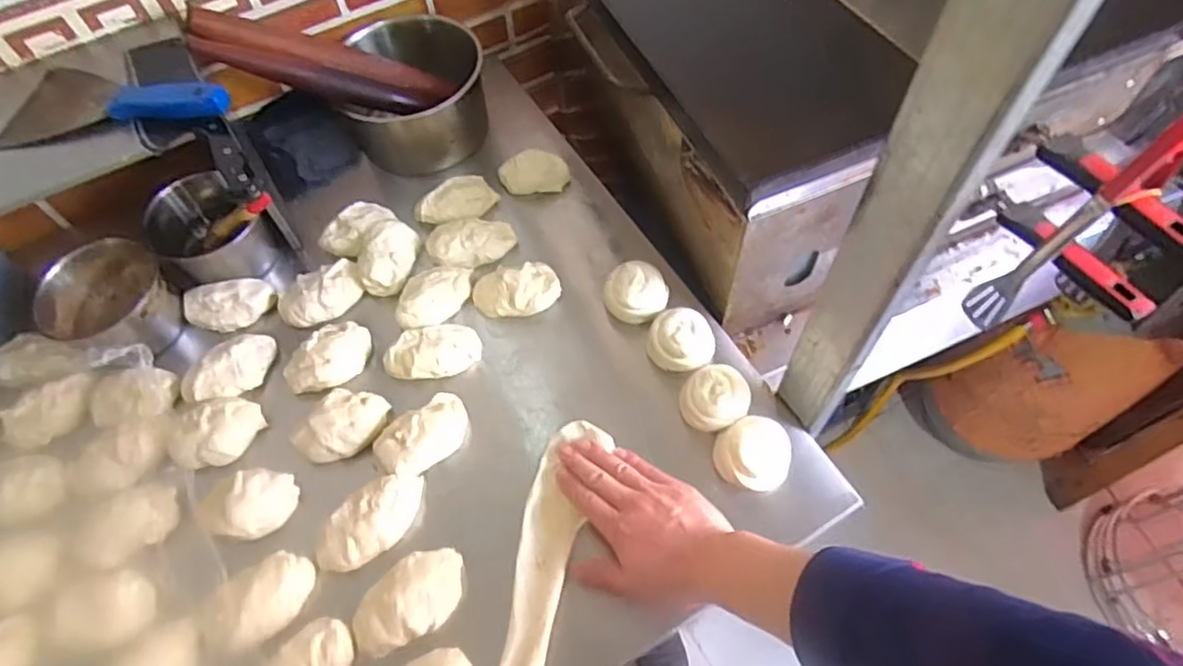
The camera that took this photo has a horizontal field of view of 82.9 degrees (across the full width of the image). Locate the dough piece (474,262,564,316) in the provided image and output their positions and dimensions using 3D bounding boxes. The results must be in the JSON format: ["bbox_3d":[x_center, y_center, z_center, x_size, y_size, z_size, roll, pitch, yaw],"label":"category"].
[{"bbox_3d":[-0.084,-0.047,0.749,0.096,0.032,0.057,-9,59,-3],"label":"dough piece"}]

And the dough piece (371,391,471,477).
[{"bbox_3d":[-0.169,0.100,0.671,0.059,0.035,0.097,40,69,23],"label":"dough piece"}]

